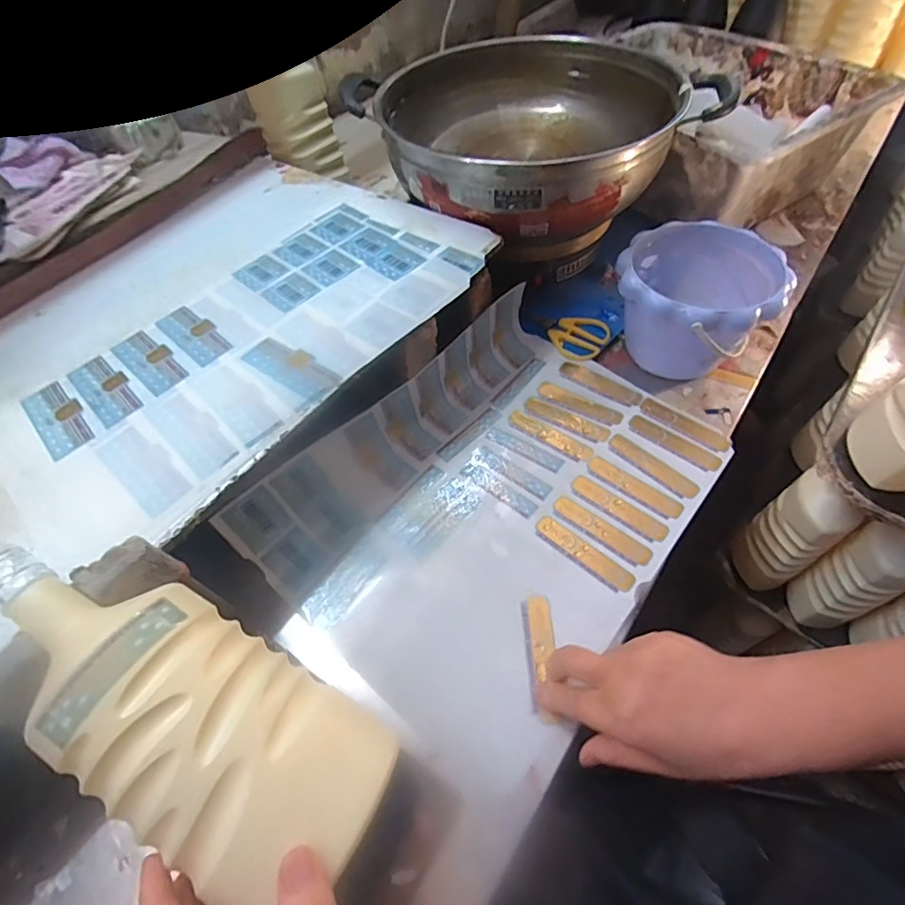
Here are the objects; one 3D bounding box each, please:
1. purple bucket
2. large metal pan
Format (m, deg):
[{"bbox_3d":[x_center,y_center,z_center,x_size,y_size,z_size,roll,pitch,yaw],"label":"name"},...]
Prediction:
[{"bbox_3d":[0.247,-0.153,0.538,0.138,0.120,0.157,-39,64,-22],"label":"purple bucket"},{"bbox_3d":[0.093,-0.361,0.586,0.325,0.122,0.300,-28,60,-17],"label":"large metal pan"}]

